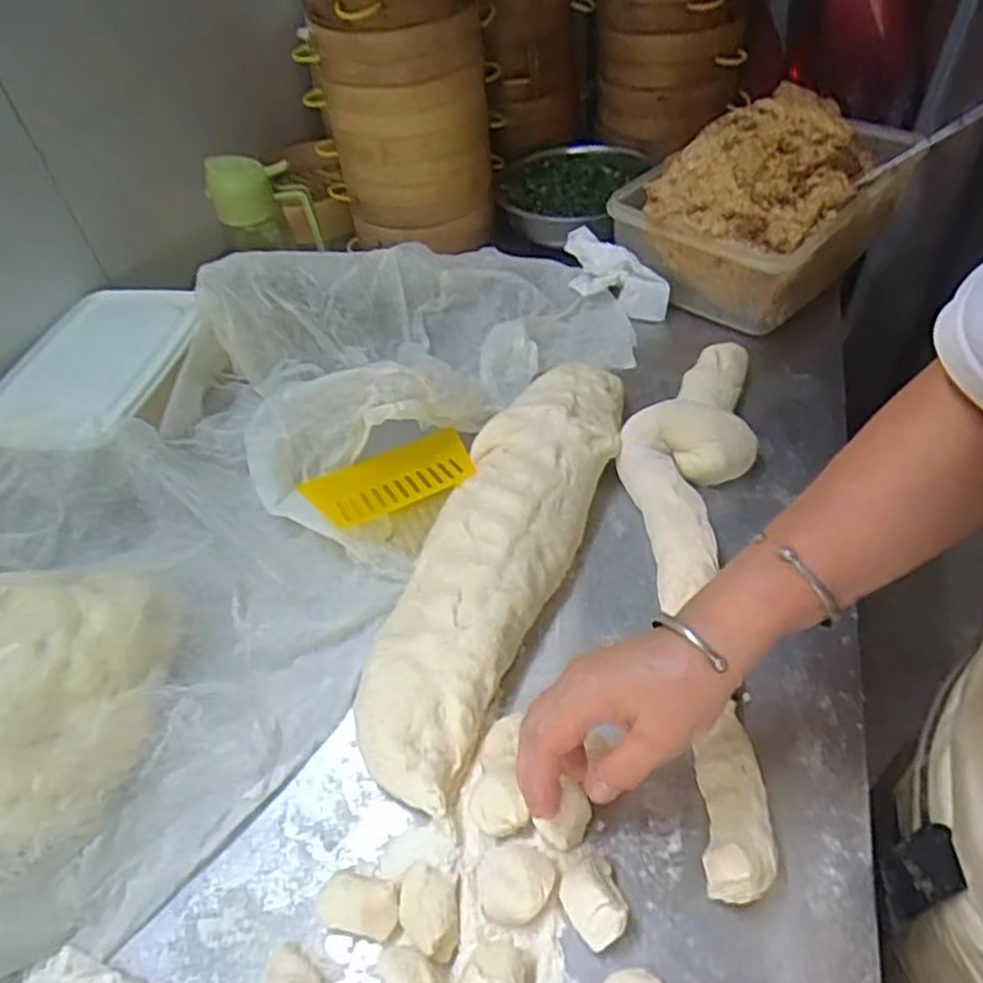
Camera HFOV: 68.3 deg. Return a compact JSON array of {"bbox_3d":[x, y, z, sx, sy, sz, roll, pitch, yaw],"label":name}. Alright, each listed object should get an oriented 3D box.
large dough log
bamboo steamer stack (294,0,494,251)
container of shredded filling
[{"bbox_3d":[0.009,0.035,0.549,0.102,0.050,0.384,13,51,18],"label":"large dough log"},{"bbox_3d":[-0.105,-0.422,0.790,0.170,0.303,0.174,17,52,21],"label":"bamboo steamer stack"},{"bbox_3d":[0.304,-0.314,0.775,0.312,0.157,0.204,-35,53,-23],"label":"container of shredded filling"}]

